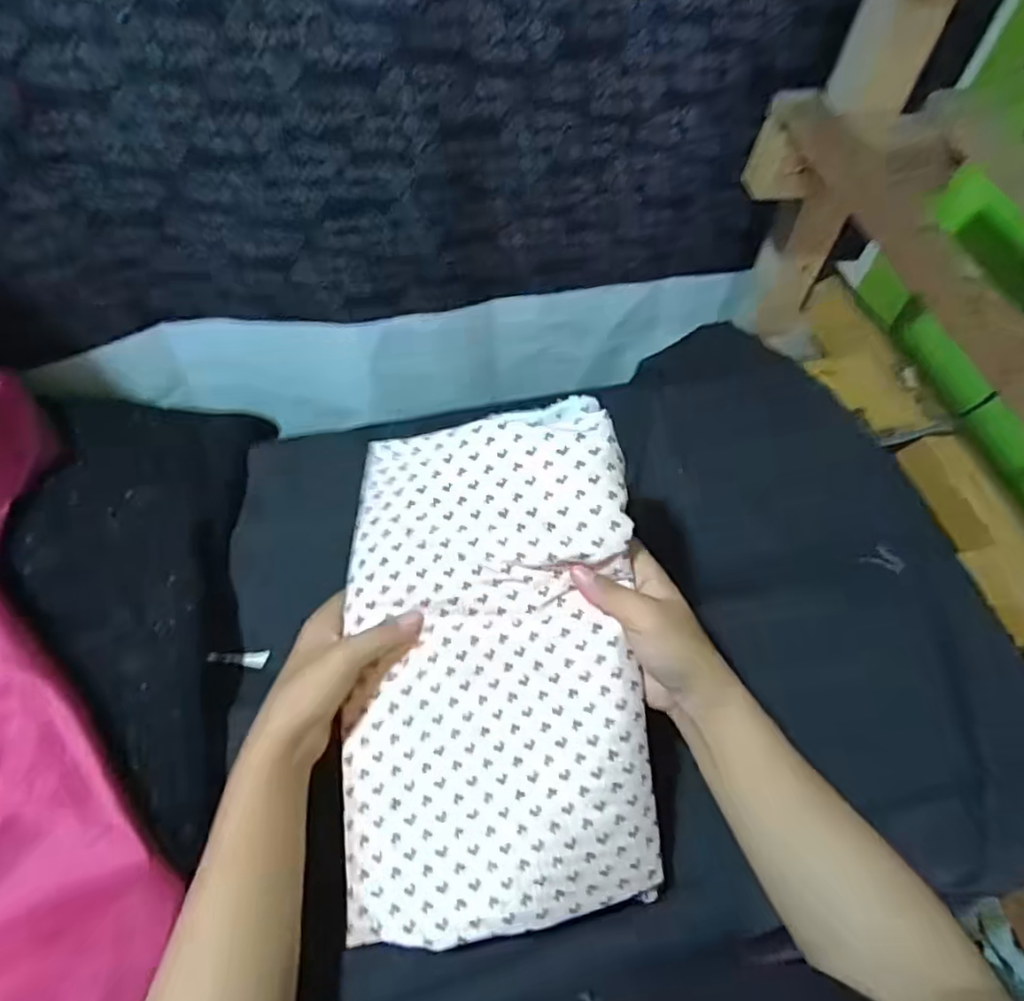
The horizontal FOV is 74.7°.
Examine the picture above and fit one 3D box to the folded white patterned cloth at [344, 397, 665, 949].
[{"bbox_3d":[-0.015,0.101,0.420,0.185,0.039,0.307,-5,83,12],"label":"folded white patterned cloth"}]

